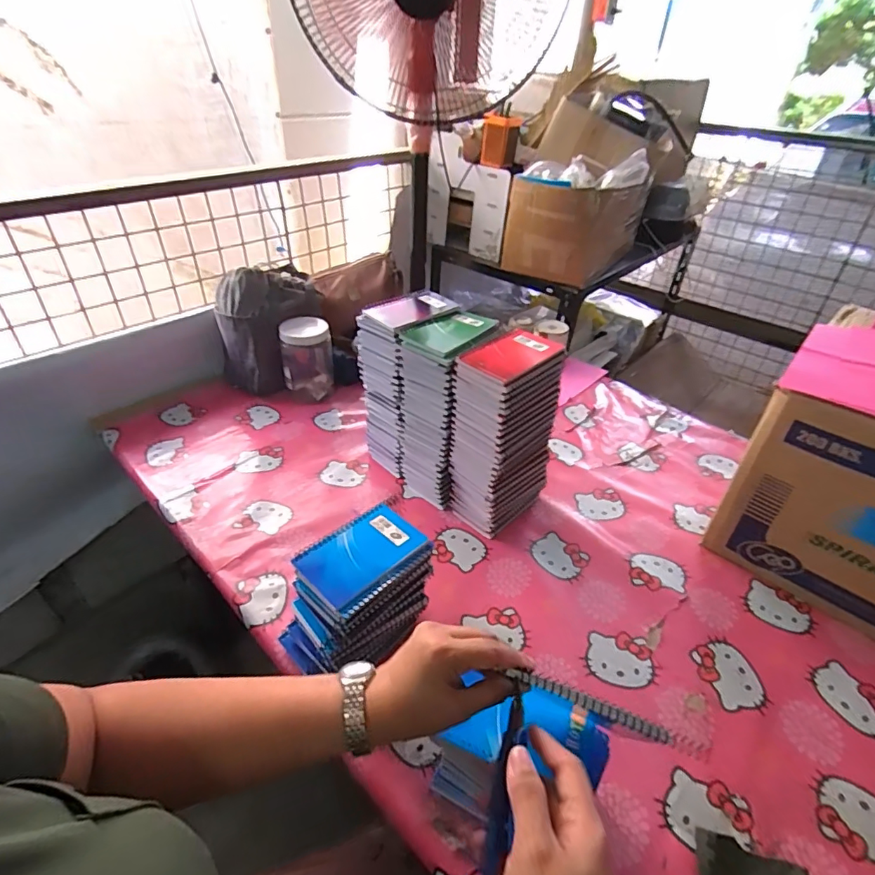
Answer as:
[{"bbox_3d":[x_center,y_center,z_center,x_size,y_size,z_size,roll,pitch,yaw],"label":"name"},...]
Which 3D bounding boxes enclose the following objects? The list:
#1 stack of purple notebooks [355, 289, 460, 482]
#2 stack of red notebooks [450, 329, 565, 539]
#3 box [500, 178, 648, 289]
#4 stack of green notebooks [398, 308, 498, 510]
[{"bbox_3d":[-0.047,-0.090,0.849,0.138,0.295,0.112,-29,47,-34],"label":"stack of purple notebooks"},{"bbox_3d":[0.096,0.003,0.734,0.129,0.281,0.090,-28,46,-33],"label":"stack of red notebooks"},{"bbox_3d":[0.349,-0.541,1.255,0.236,0.208,0.330,27,43,29],"label":"box"},{"bbox_3d":[0.010,-0.041,0.795,0.108,0.281,0.125,26,43,28],"label":"stack of green notebooks"}]

